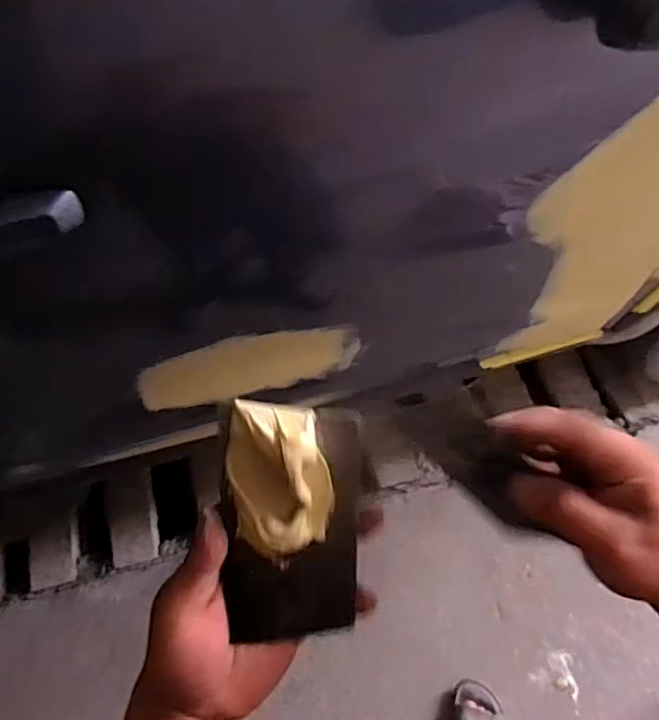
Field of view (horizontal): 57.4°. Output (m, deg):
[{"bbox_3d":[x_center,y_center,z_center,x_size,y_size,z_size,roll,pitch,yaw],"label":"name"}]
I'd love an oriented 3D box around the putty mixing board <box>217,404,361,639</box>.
[{"bbox_3d":[-0.018,0.090,0.315,0.070,0.133,0.021,-1,16,-16],"label":"putty mixing board"}]

